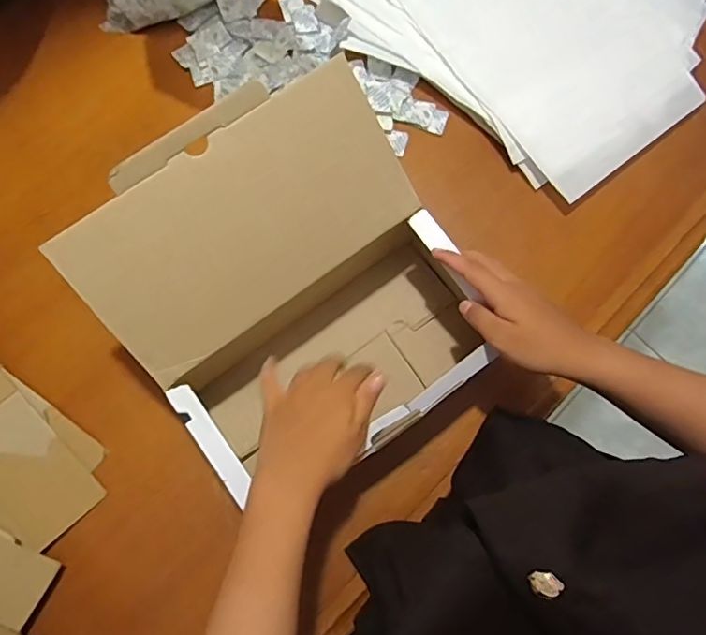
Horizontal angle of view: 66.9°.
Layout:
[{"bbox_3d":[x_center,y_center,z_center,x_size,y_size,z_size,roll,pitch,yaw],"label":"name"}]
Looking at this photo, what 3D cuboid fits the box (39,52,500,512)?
[{"bbox_3d":[-0.043,-0.011,0.470,0.274,0.189,0.277,-36,81,-8],"label":"box"}]

